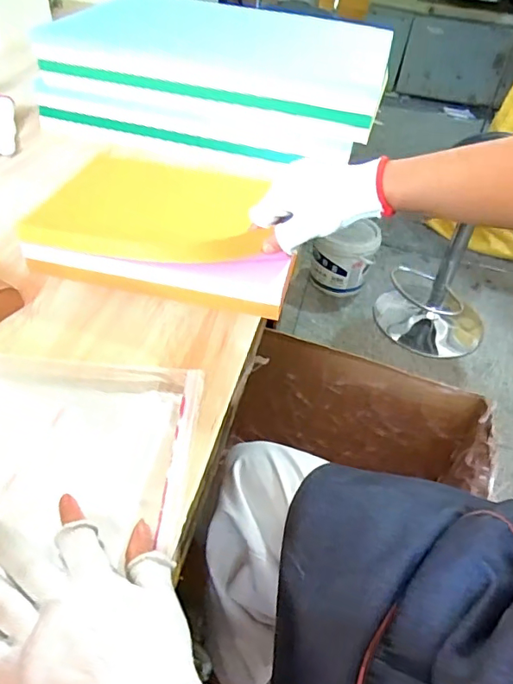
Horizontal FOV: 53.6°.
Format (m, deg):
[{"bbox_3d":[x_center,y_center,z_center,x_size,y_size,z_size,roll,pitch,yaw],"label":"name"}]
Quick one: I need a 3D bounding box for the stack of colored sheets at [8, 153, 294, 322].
[{"bbox_3d":[-0.095,-0.142,0.611,0.286,0.077,0.194,11,43,6],"label":"stack of colored sheets"}]

